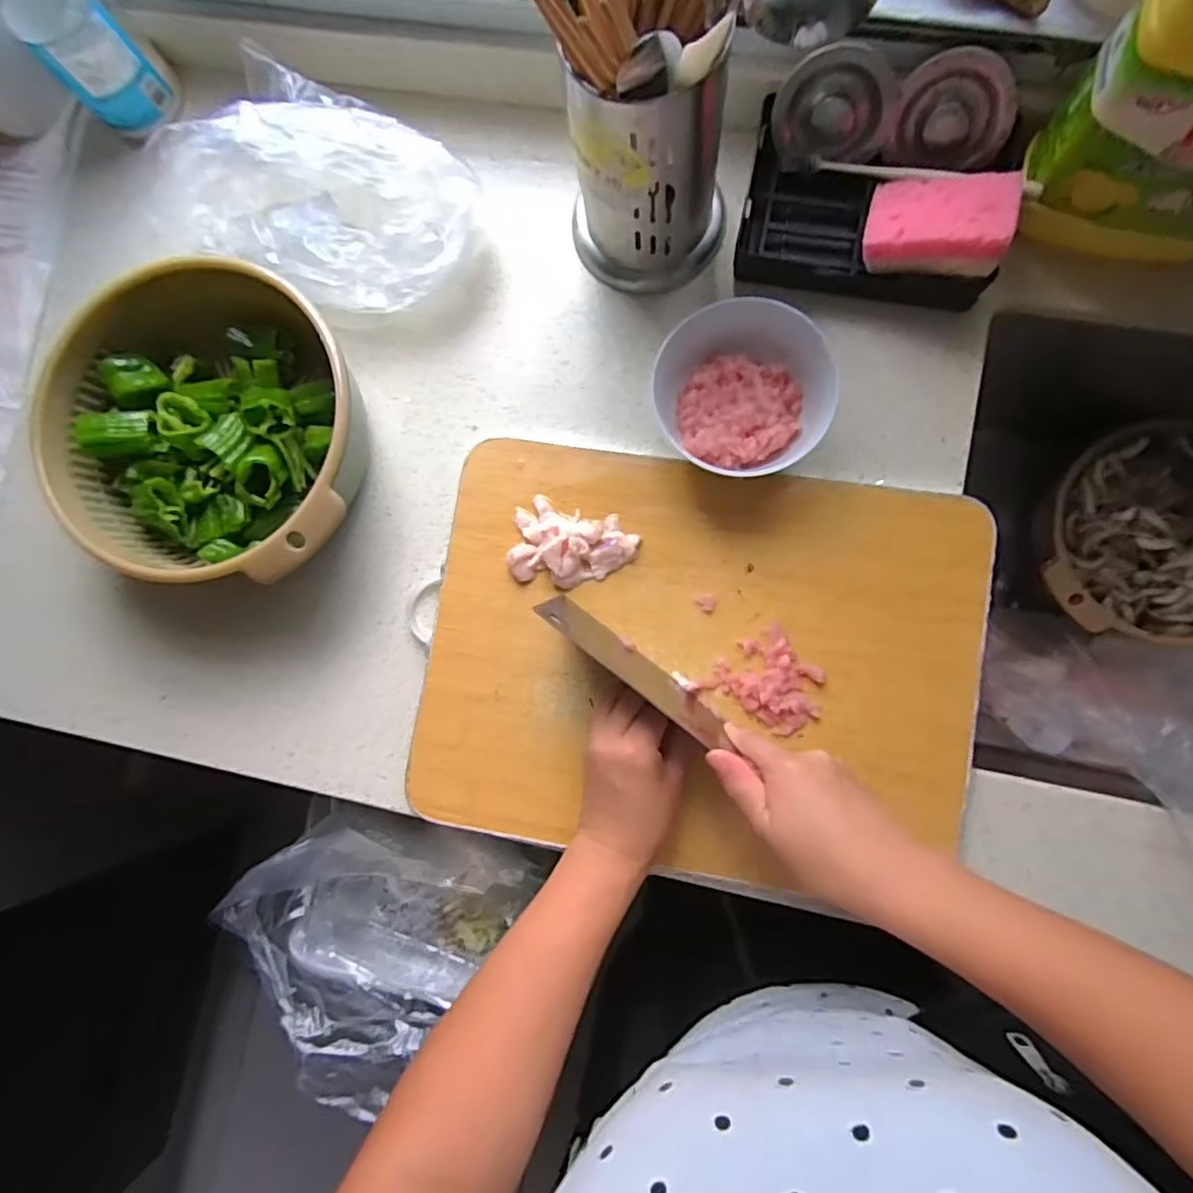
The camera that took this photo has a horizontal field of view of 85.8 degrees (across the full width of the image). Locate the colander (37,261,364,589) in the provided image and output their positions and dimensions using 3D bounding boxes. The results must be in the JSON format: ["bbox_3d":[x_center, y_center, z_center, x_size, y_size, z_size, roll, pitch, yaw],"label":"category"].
[{"bbox_3d":[-0.280,-0.125,0.489,0.220,0.091,0.218,4,85,6],"label":"colander"}]

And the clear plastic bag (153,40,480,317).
[{"bbox_3d":[-0.210,-0.310,0.497,0.238,0.095,0.149,29,88,8],"label":"clear plastic bag"}]

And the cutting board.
[{"bbox_3d":[0.071,0.046,0.473,0.390,0.026,0.295,9,86,7],"label":"cutting board"}]

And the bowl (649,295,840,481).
[{"bbox_3d":[0.103,-0.143,0.463,0.113,0.063,0.113,-1,85,6],"label":"bowl"}]

